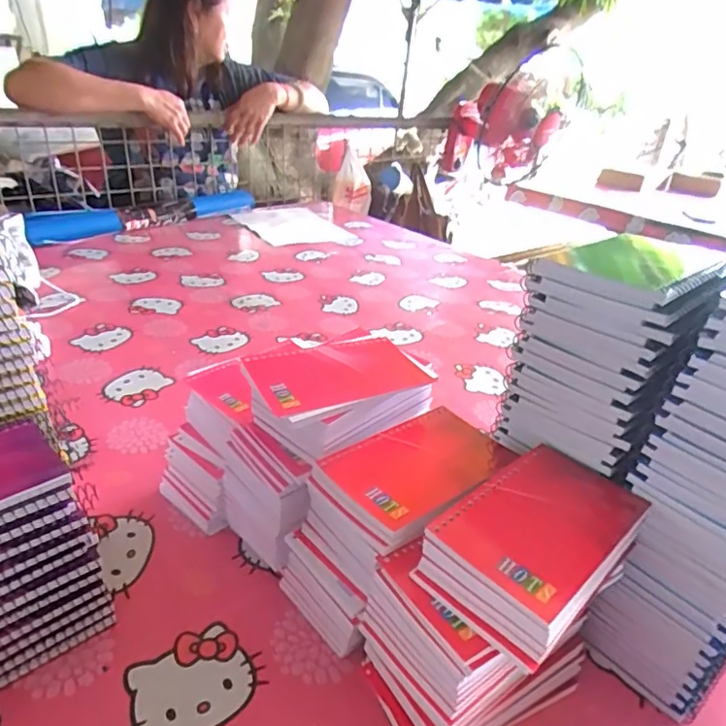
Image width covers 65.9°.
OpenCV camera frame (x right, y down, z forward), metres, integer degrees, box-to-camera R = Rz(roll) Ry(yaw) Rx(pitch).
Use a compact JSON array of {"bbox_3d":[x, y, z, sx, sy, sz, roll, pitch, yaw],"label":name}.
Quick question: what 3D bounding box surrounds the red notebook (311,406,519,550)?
[{"bbox_3d":[0.040,0.073,0.390,0.124,0.017,0.086,-19,36,-36],"label":"red notebook"}]

